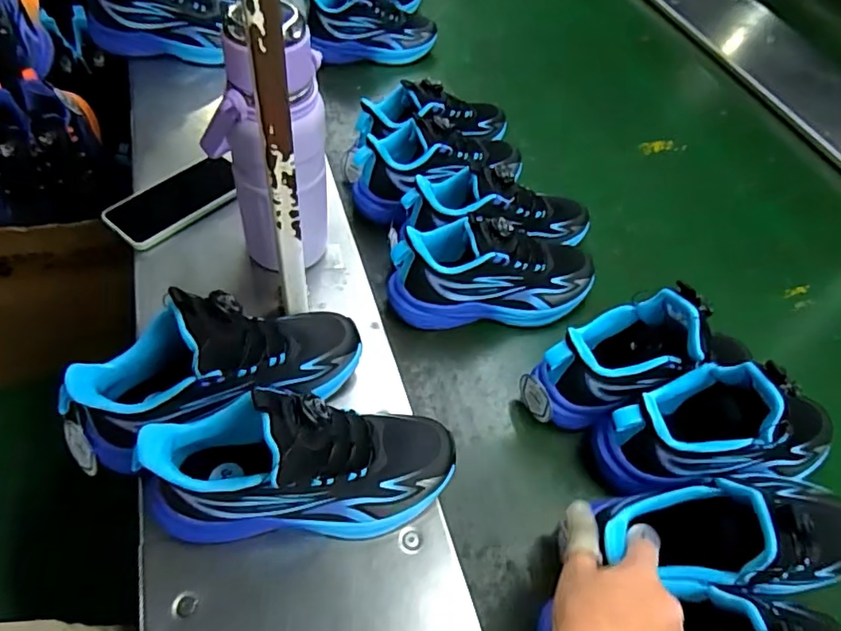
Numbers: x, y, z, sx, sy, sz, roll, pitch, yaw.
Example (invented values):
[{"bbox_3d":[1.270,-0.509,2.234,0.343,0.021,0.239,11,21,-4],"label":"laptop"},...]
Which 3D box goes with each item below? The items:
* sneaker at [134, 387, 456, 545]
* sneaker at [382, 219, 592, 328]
[{"bbox_3d":[-0.089,0.106,0.423,0.229,0.128,0.083,-1,52,-4],"label":"sneaker"},{"bbox_3d":[0.082,-0.051,0.602,0.225,0.104,0.089,-12,54,-12],"label":"sneaker"}]

